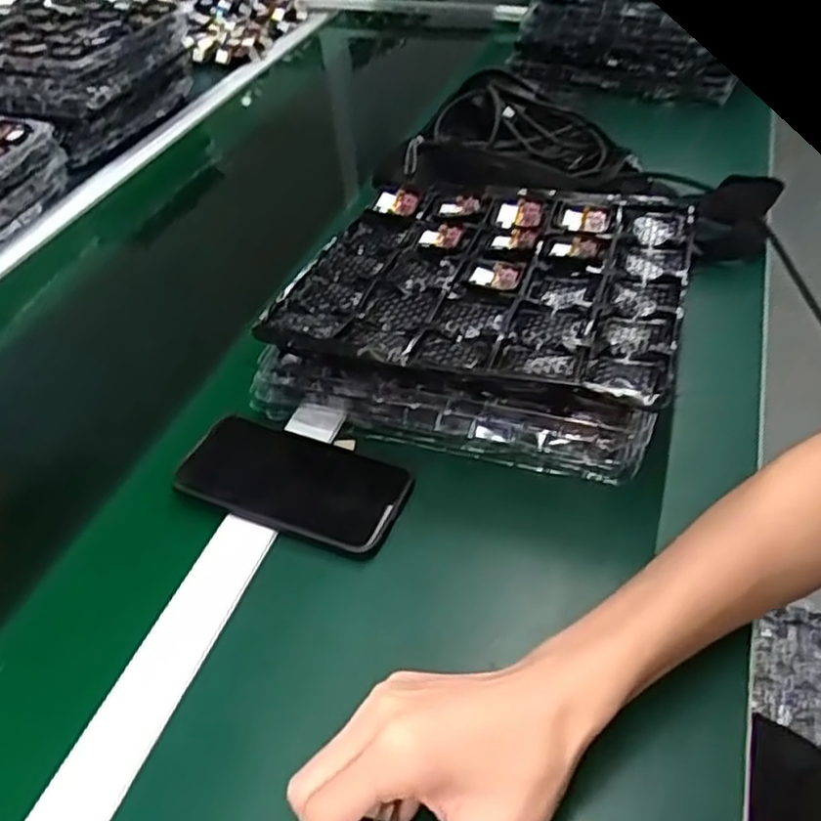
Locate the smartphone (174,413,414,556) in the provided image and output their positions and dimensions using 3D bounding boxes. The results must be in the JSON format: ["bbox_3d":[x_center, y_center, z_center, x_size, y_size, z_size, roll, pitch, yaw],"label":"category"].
[{"bbox_3d":[-0.080,0.046,0.526,0.152,0.014,0.075,17,50,18],"label":"smartphone"}]

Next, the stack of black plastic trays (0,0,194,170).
[{"bbox_3d":[-0.486,-0.454,1.036,0.273,0.126,0.269,6,44,14],"label":"stack of black plastic trays"}]

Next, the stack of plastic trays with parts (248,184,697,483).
[{"bbox_3d":[0.058,-0.079,0.593,0.284,0.074,0.268,10,45,17],"label":"stack of plastic trays with parts"}]

